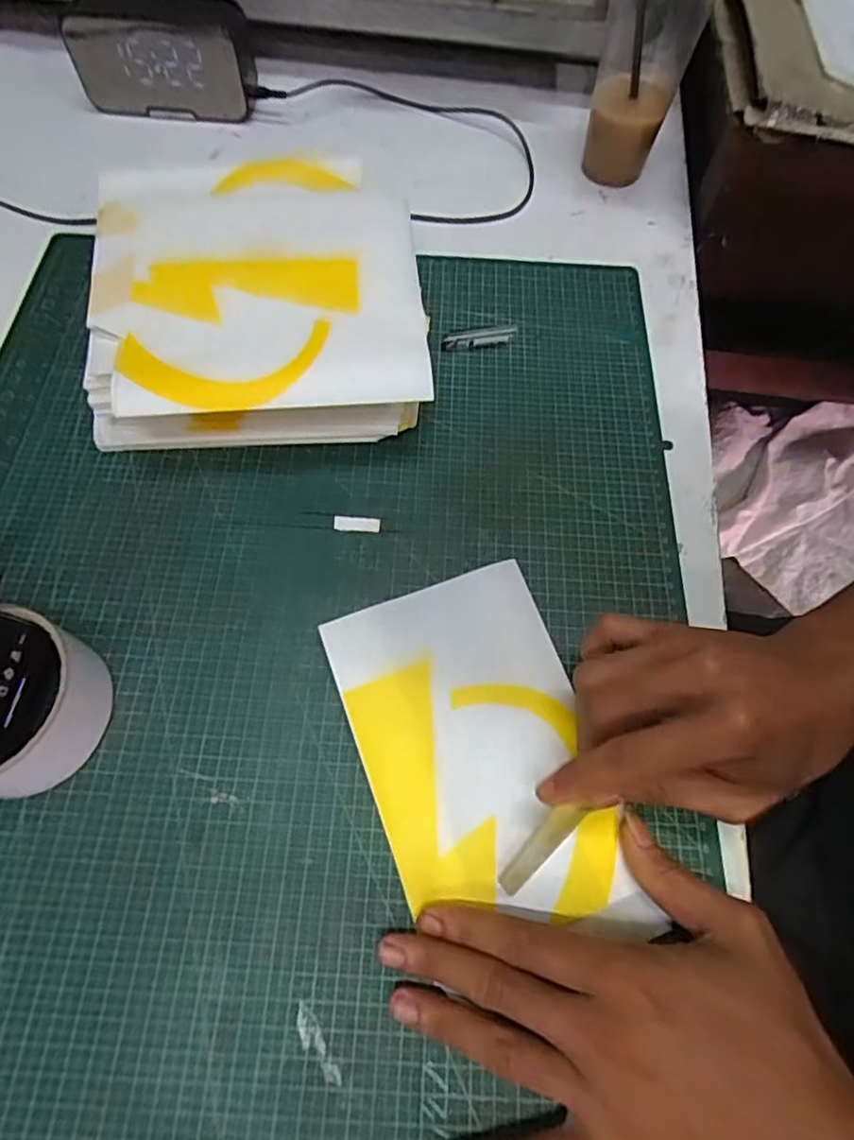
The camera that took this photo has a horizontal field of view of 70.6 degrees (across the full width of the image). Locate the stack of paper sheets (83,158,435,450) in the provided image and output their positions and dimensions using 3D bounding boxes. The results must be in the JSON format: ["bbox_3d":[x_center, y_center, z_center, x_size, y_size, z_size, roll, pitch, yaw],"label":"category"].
[{"bbox_3d":[-0.107,-0.171,0.397,0.202,0.059,0.214,-4,65,-2],"label":"stack of paper sheets"}]

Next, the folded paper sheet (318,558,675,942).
[{"bbox_3d":[0.027,0.093,0.301,0.110,0.023,0.179,-19,66,-9],"label":"folded paper sheet"}]

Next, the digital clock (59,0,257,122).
[{"bbox_3d":[-0.220,-0.428,0.502,0.145,0.074,0.039,-2,65,-1],"label":"digital clock"}]

